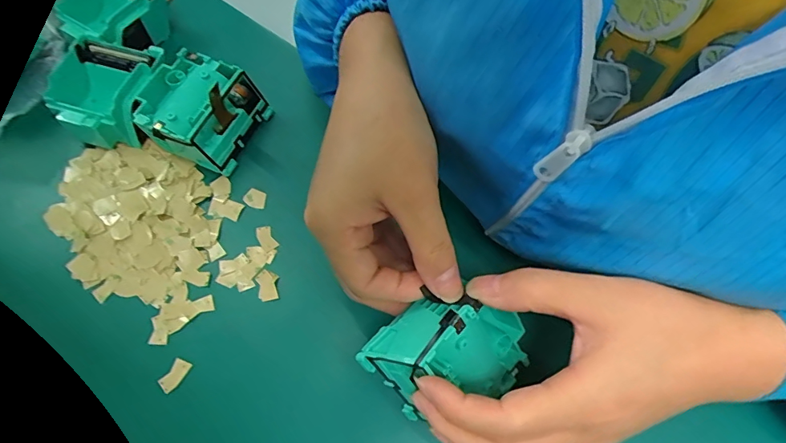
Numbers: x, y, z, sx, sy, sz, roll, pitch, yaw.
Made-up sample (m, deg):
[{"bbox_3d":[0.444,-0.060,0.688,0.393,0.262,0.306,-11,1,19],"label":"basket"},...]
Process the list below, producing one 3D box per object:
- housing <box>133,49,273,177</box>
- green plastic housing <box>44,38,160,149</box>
[{"bbox_3d":[-0.148,-0.084,0.348,0.074,0.038,0.072,20,67,8],"label":"housing"},{"bbox_3d":[-0.219,-0.097,0.350,0.070,0.035,0.071,10,66,4],"label":"green plastic housing"}]

